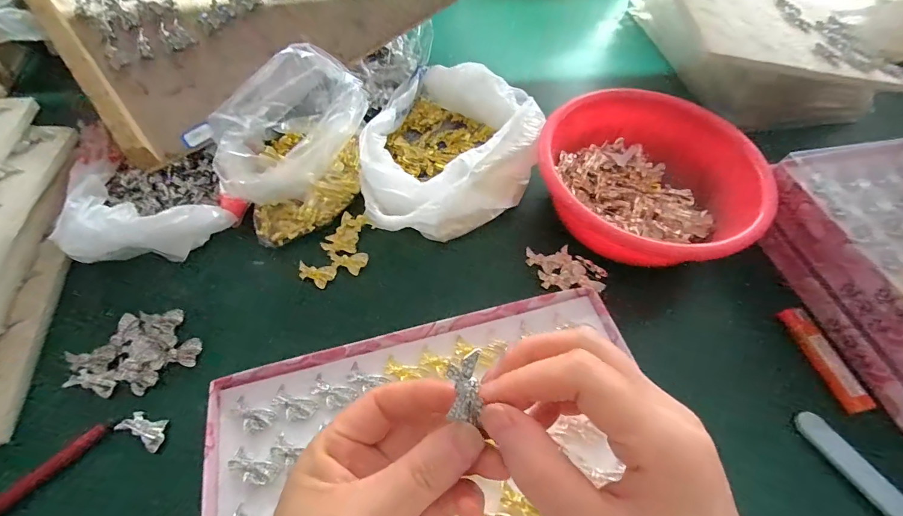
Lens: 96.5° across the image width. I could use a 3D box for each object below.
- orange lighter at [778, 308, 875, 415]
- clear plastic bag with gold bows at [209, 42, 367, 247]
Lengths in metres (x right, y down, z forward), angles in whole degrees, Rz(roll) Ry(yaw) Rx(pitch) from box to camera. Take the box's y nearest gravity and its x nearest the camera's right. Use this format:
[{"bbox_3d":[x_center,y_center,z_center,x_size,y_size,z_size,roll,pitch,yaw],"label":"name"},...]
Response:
[{"bbox_3d":[0.290,0.077,0.314,0.015,0.014,0.081,-10,59,-9],"label":"orange lighter"},{"bbox_3d":[-0.134,-0.098,0.347,0.101,0.100,0.134,40,64,20],"label":"clear plastic bag with gold bows"}]

